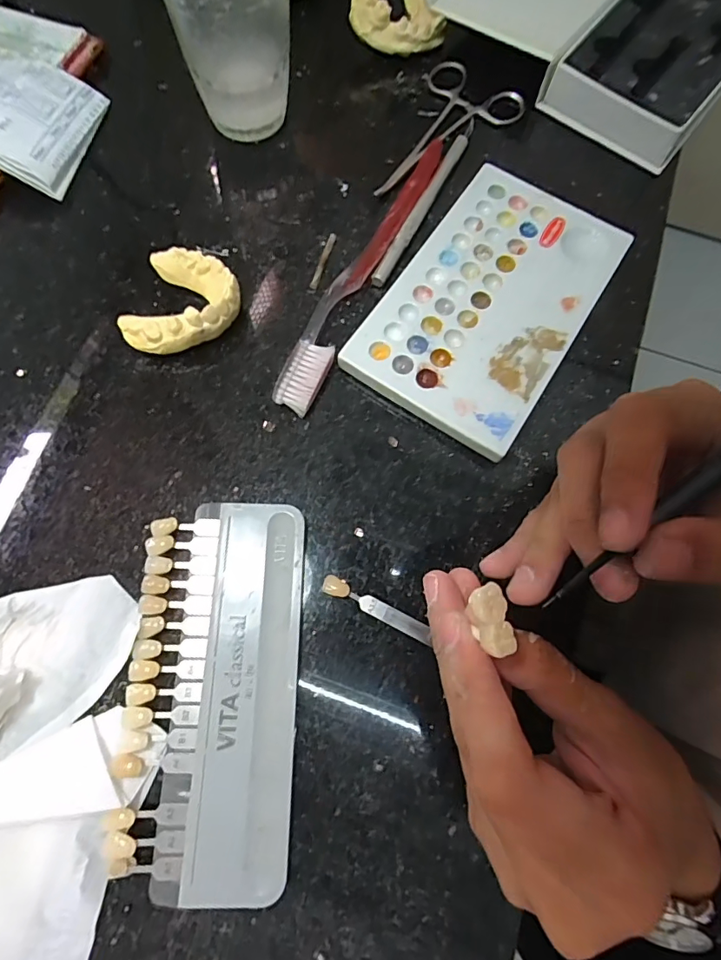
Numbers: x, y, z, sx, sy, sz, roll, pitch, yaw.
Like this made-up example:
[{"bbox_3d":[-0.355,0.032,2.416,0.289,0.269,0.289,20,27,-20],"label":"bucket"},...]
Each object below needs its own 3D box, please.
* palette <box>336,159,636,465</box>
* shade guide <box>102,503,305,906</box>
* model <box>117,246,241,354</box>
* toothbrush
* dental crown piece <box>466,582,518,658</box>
[{"bbox_3d":[0.068,-0.094,0.256,0.092,0.012,0.154,32,75,8],"label":"palette"},{"bbox_3d":[-0.059,0.081,0.198,0.066,0.009,0.144,1,73,-1],"label":"shade guide"},{"bbox_3d":[-0.087,-0.089,0.246,0.050,0.020,0.059,12,73,3],"label":"model"},{"bbox_3d":[0.001,-0.117,0.261,0.024,0.012,0.185,23,74,6],"label":"toothbrush"},{"bbox_3d":[0.035,0.037,0.128,0.010,0.004,0.017,-12,74,-5],"label":"dental crown piece"}]

